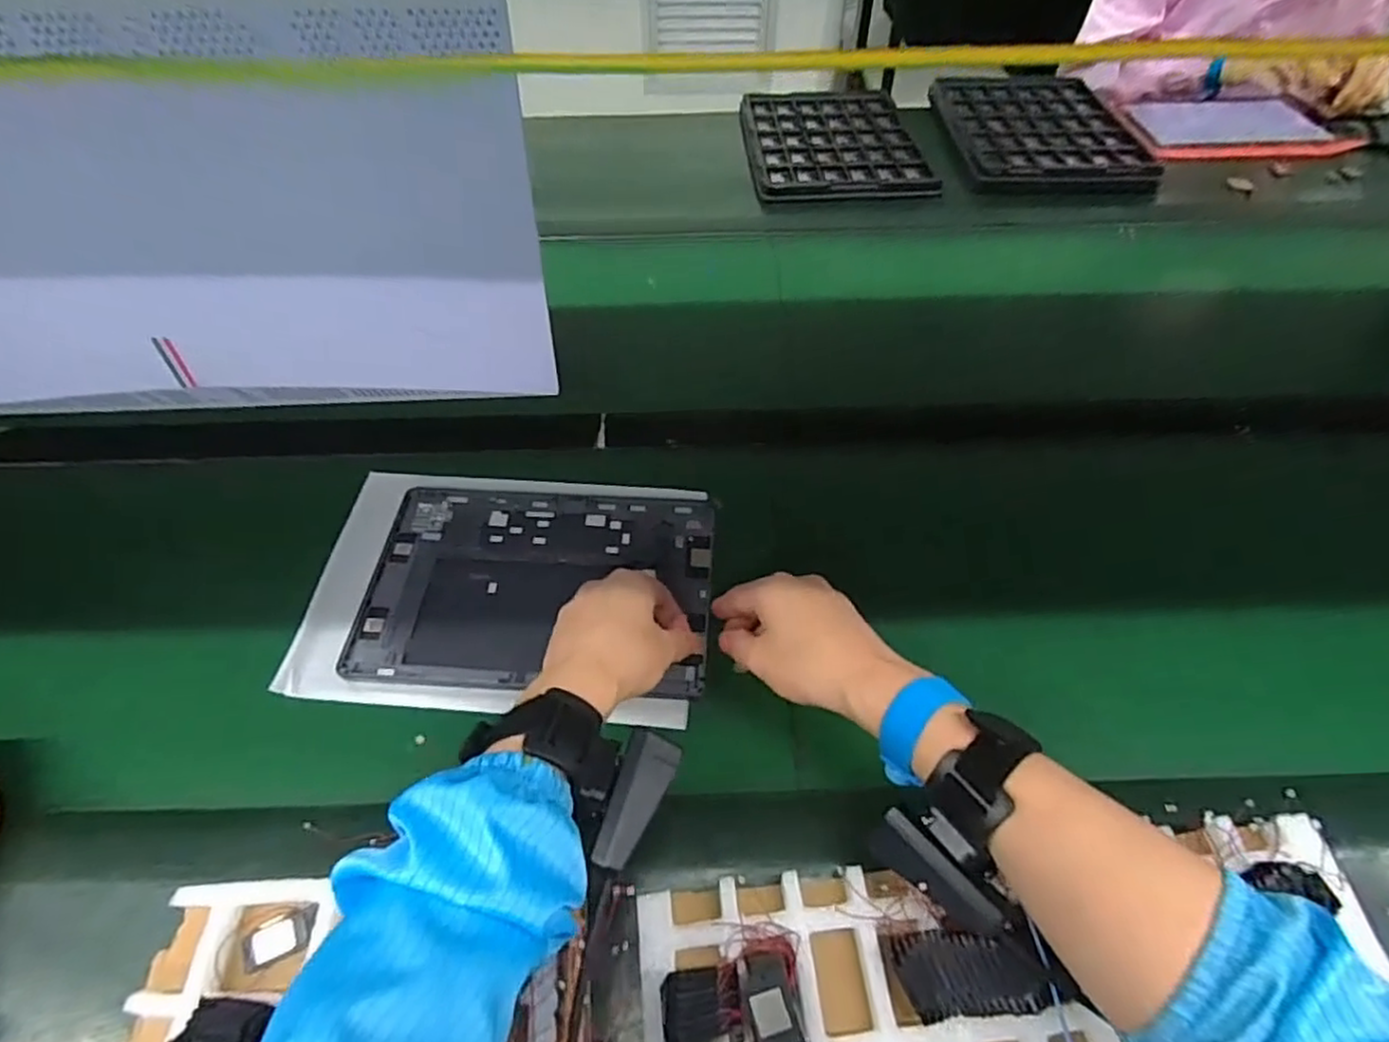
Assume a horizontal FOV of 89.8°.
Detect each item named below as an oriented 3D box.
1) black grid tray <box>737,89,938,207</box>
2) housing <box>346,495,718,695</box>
[{"bbox_3d":[0.187,-0.534,0.966,0.229,0.017,0.372,-1,51,-2],"label":"black grid tray"},{"bbox_3d":[-0.115,0.046,0.526,0.252,0.010,0.167,3,52,3],"label":"housing"}]

